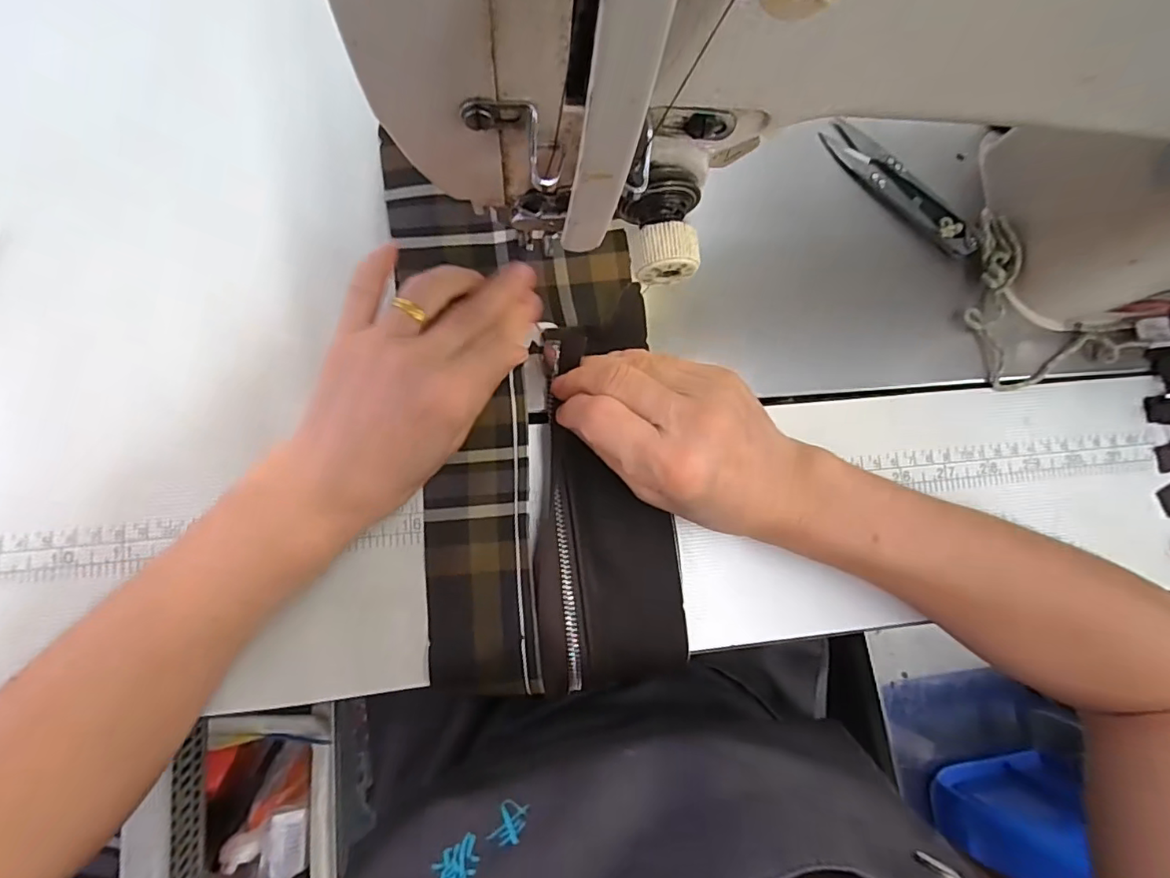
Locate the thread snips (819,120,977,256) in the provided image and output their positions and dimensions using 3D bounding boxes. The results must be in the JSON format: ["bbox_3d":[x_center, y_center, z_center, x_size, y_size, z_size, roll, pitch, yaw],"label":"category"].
[{"bbox_3d":[0.174,-0.138,0.305,0.100,0.009,0.023,44,81,-1],"label":"thread snips"}]

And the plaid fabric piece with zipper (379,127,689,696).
[{"bbox_3d":[-0.025,-0.012,0.272,0.119,0.019,0.262,-7,85,-8],"label":"plaid fabric piece with zipper"}]

